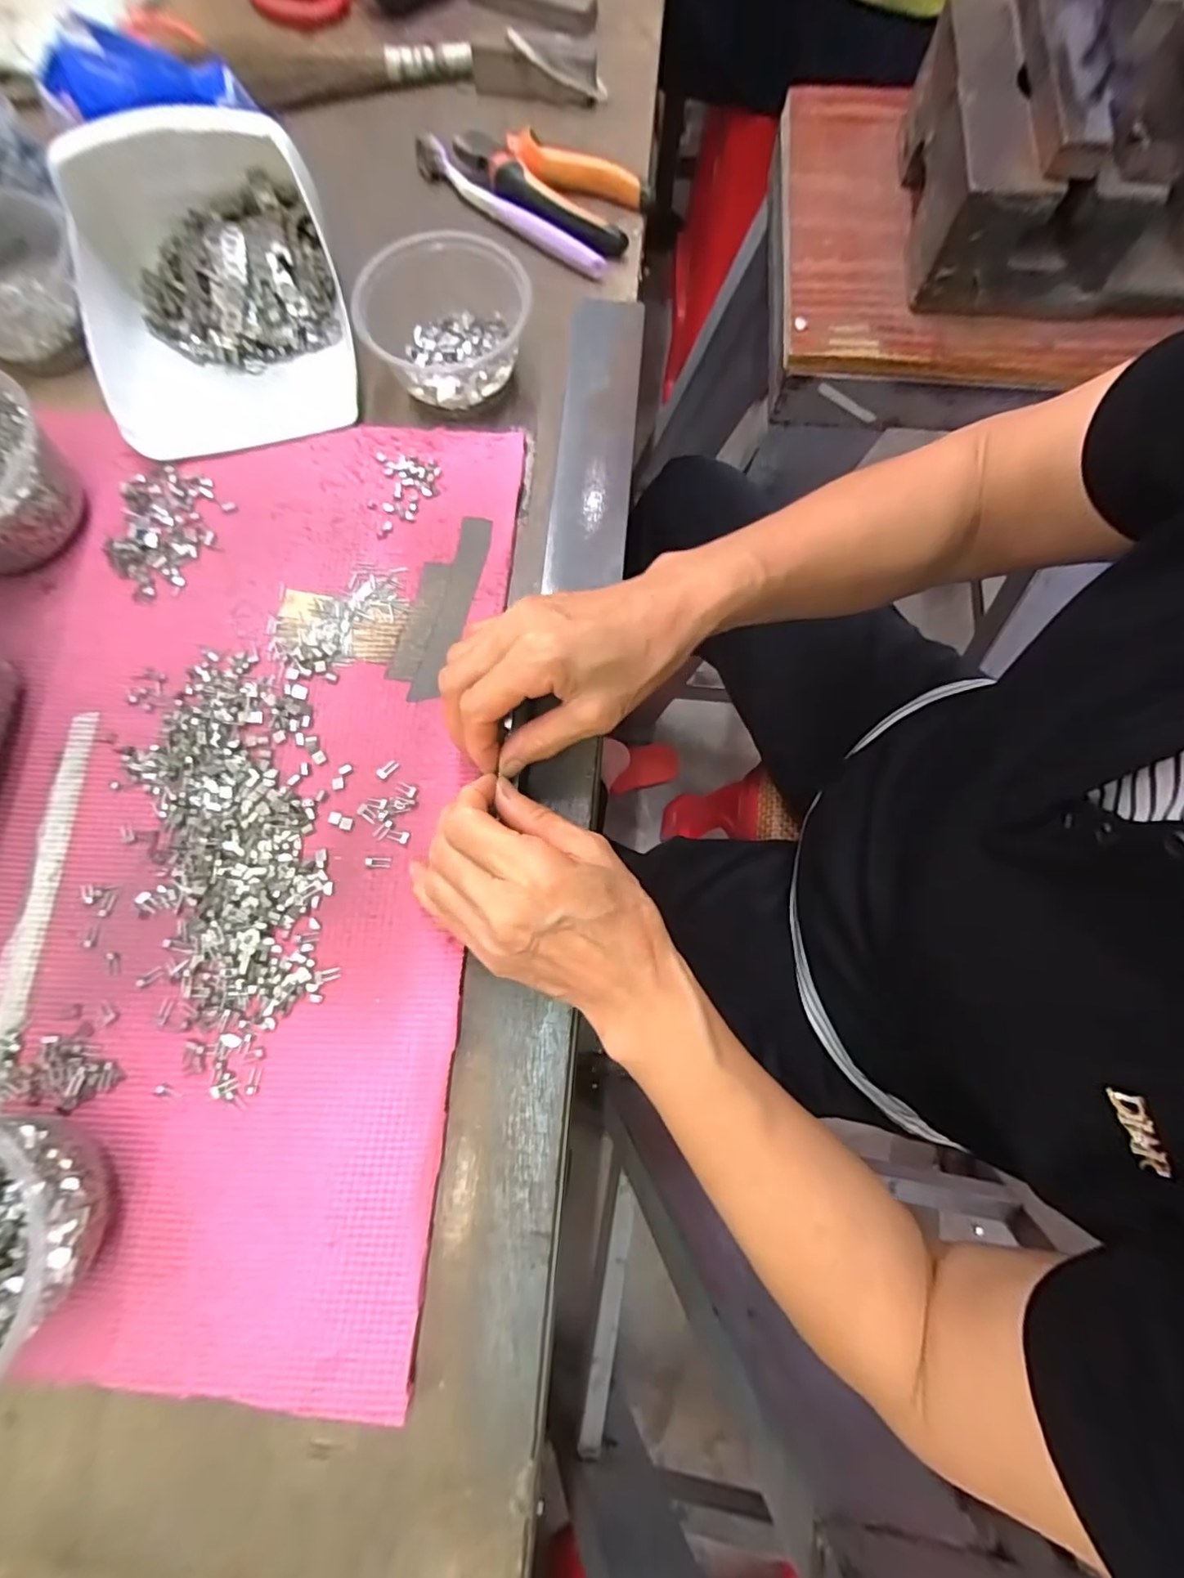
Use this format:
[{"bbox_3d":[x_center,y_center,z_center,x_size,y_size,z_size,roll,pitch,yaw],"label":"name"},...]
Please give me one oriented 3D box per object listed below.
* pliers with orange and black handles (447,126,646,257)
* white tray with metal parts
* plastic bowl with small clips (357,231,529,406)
[{"bbox_3d":[-0.037,-0.439,0.427,0.145,0.019,0.069,23,78,4],"label":"pliers with orange and black handles"},{"bbox_3d":[-0.243,-0.320,0.366,0.160,0.077,0.179,-16,78,-5],"label":"white tray with metal parts"},{"bbox_3d":[-0.094,-0.306,0.376,0.102,0.054,0.103,0,77,-1],"label":"plastic bowl with small clips"}]

